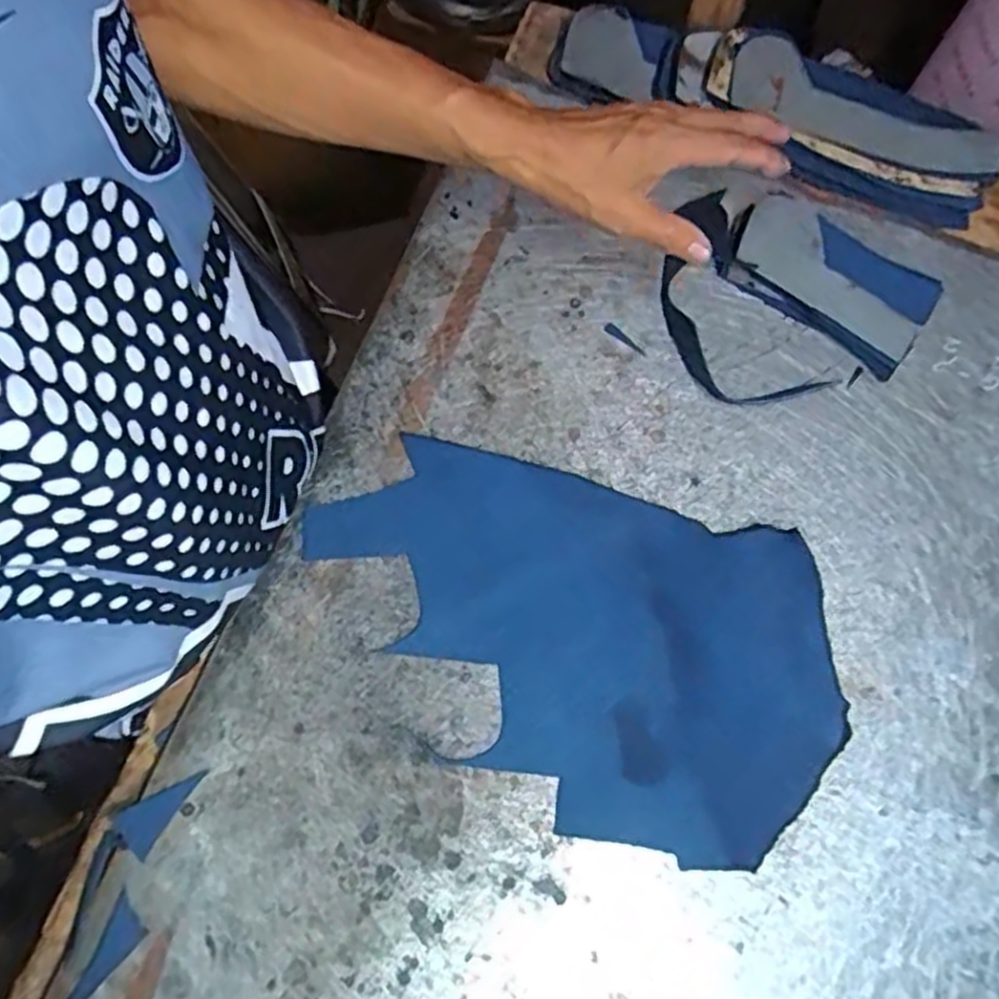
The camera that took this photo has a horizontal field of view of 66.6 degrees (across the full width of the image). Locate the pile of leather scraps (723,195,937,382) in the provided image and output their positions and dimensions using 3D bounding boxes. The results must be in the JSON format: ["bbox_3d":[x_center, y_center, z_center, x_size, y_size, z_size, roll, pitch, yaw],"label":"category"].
[{"bbox_3d":[0.232,-0.155,0.538,0.142,0.020,0.074,33,79,6],"label":"pile of leather scraps"}]

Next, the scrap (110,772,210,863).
[{"bbox_3d":[-0.200,0.182,0.451,0.029,0.006,0.055,44,80,8],"label":"scrap"}]

